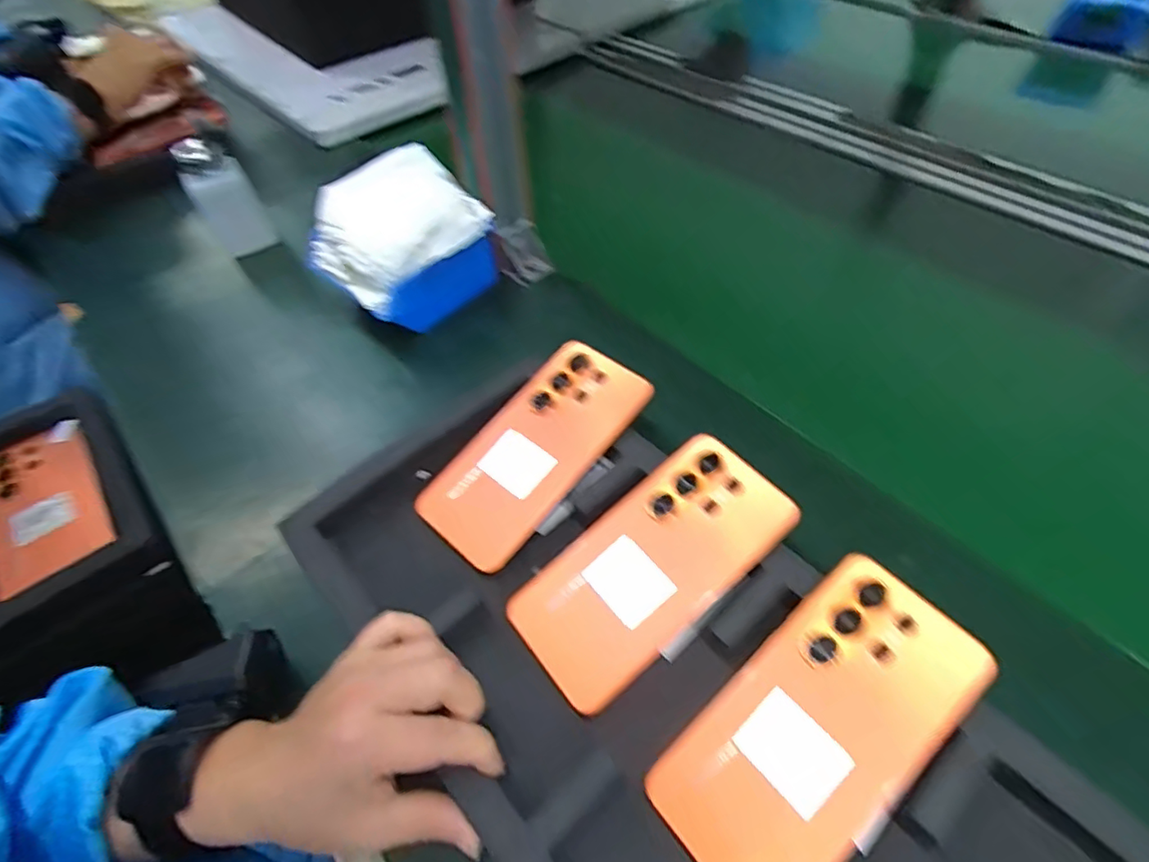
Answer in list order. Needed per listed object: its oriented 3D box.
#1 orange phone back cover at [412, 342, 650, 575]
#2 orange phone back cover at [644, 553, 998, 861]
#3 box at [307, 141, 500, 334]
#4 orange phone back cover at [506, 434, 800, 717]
[{"bbox_3d":[-0.027,0.010,0.383,0.080,0.009,0.166,35,74,26],"label":"orange phone back cover"},{"bbox_3d":[0.119,0.145,0.274,0.166,0.006,0.082,-42,60,-10],"label":"orange phone back cover"},{"bbox_3d":[-0.149,-0.164,0.494,0.119,0.103,0.132,37,62,27],"label":"box"},{"bbox_3d":[0.046,0.077,0.329,0.168,0.009,0.078,-39,59,-11],"label":"orange phone back cover"}]

